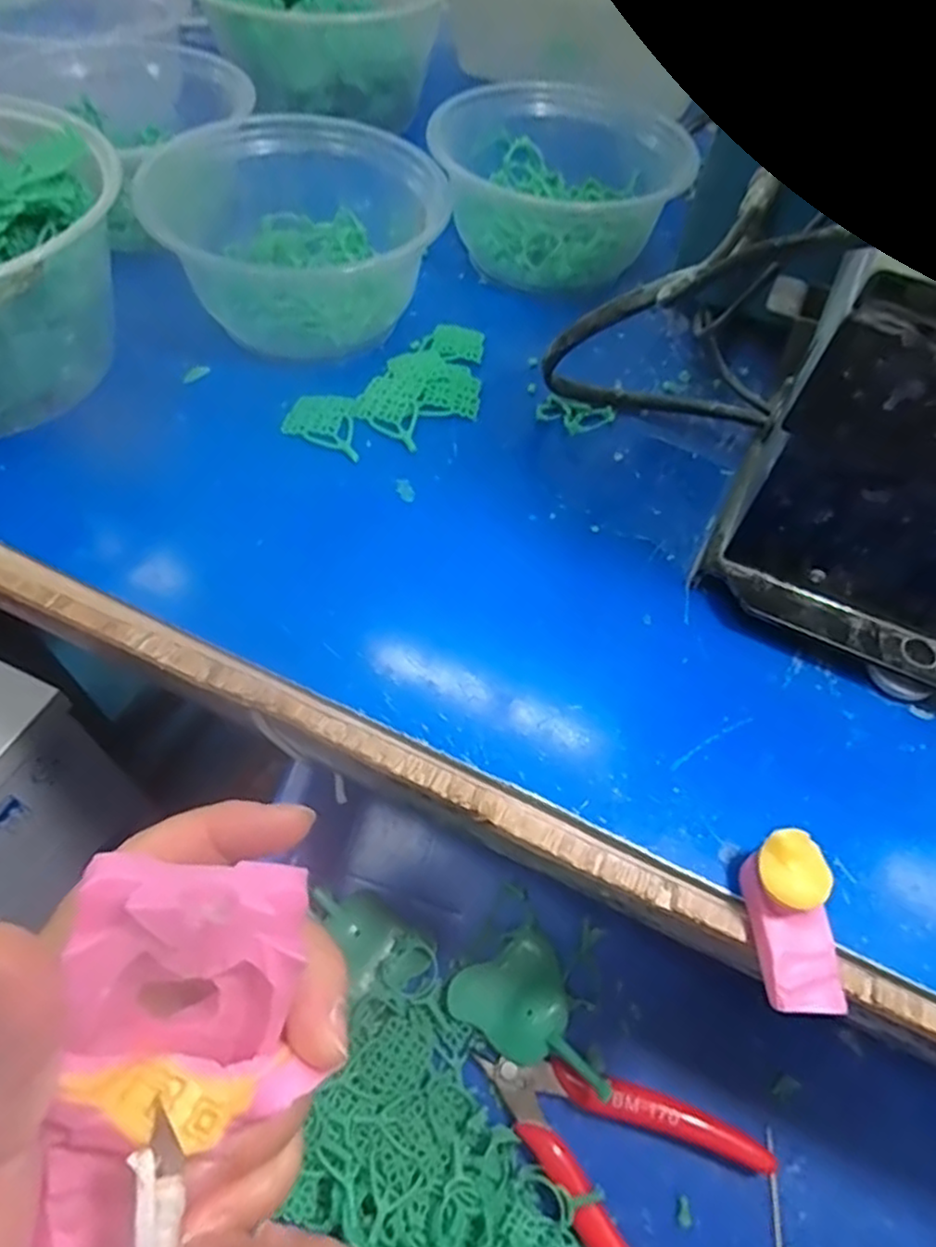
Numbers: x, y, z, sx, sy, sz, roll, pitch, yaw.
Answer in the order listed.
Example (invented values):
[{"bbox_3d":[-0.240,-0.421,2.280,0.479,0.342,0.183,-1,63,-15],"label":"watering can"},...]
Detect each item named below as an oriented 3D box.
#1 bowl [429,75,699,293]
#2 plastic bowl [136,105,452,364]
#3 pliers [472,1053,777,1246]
[{"bbox_3d":[0.049,-0.240,0.368,0.128,0.055,0.105,18,57,8],"label":"bowl"},{"bbox_3d":[-0.071,-0.191,0.330,0.126,0.047,0.132,0,63,-1],"label":"plastic bowl"},{"bbox_3d":[0.056,0.220,0.285,0.111,0.014,0.074,29,59,14],"label":"pliers"}]

